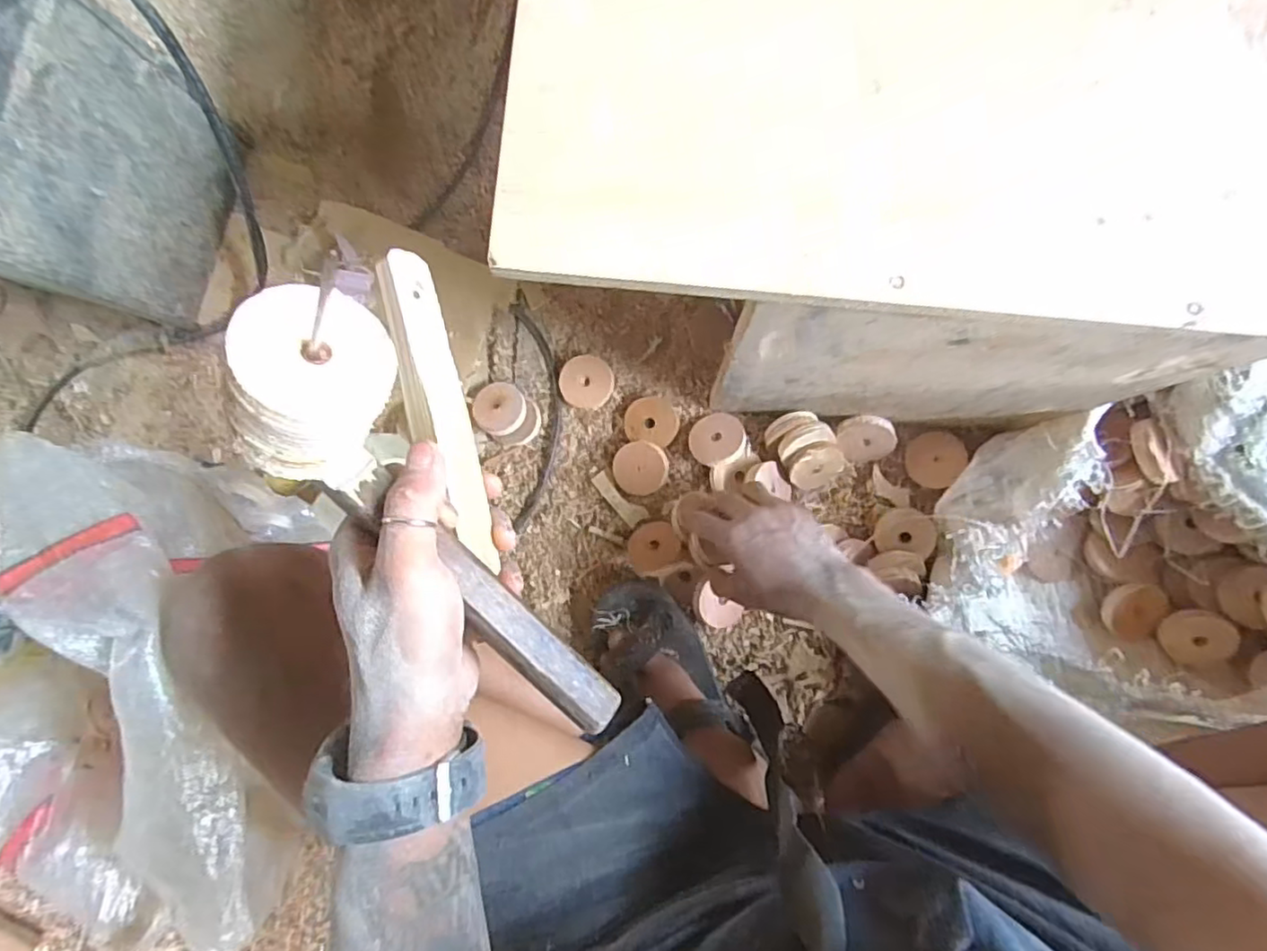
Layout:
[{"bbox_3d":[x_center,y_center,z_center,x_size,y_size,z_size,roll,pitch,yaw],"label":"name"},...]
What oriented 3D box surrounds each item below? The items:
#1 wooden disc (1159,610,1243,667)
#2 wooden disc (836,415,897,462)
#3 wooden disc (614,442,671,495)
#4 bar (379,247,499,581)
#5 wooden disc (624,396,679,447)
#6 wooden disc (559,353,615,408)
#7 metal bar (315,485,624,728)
[{"bbox_3d":[0.484,0.139,0.543,0.050,0.009,0.048,-1,99,39],"label":"wooden disc"},{"bbox_3d":[0.208,-0.032,0.565,0.048,0.007,0.048,3,124,5],"label":"wooden disc"},{"bbox_3d":[0.007,-0.007,0.599,0.051,0.013,0.050,0,96,2],"label":"wooden disc"},{"bbox_3d":[-0.096,-0.033,0.305,0.013,0.034,0.152,-16,90,42],"label":"bar"},{"bbox_3d":[0.018,-0.053,0.606,0.050,0.010,0.043,9,86,6],"label":"wooden disc"},{"bbox_3d":[-0.045,-0.090,0.614,0.052,0.007,0.050,0,101,2],"label":"wooden disc"},{"bbox_3d":[-0.066,0.055,0.277,0.157,0.015,0.021,44,87,-8],"label":"metal bar"}]

